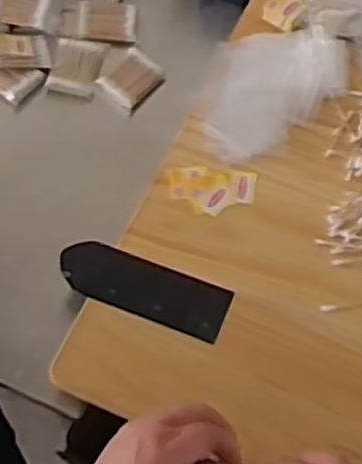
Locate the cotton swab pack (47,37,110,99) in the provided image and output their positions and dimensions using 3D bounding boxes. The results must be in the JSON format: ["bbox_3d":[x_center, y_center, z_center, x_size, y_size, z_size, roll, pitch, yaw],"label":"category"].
[{"bbox_3d":[-0.130,-0.211,0.907,0.063,0.015,0.083,8,64,1],"label":"cotton swab pack"}]

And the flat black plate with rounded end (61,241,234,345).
[{"bbox_3d":[-0.037,0.056,0.725,0.171,0.008,0.058,20,65,7],"label":"flat black plate with rounded end"}]

